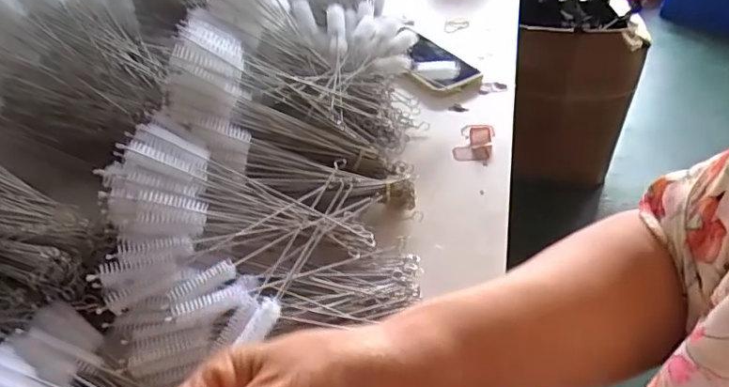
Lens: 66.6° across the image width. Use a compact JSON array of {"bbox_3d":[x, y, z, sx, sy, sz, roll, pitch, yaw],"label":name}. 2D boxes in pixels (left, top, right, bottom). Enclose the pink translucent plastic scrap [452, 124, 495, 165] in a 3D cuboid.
[{"bbox_3d":[0.119,-0.059,0.595,0.037,0.006,0.069,11,44,12],"label":"pink translucent plastic scrap"}]

